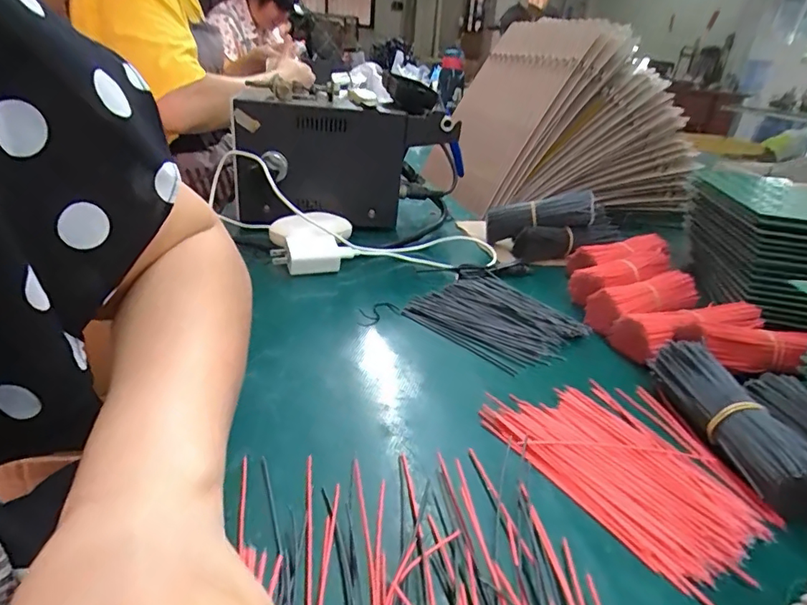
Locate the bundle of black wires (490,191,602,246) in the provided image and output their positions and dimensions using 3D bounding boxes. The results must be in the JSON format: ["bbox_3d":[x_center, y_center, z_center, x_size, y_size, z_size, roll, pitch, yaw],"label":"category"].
[{"bbox_3d":[0.155,-0.098,0.572,0.122,0.043,0.034,-8,20,24],"label":"bundle of black wires"}]

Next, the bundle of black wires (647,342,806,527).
[{"bbox_3d":[0.197,0.070,0.298,0.033,0.032,0.137,1,26,-8],"label":"bundle of black wires"}]

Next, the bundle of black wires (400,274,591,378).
[{"bbox_3d":[0.076,0.011,0.425,0.126,0.008,0.111,27,33,38],"label":"bundle of black wires"}]

